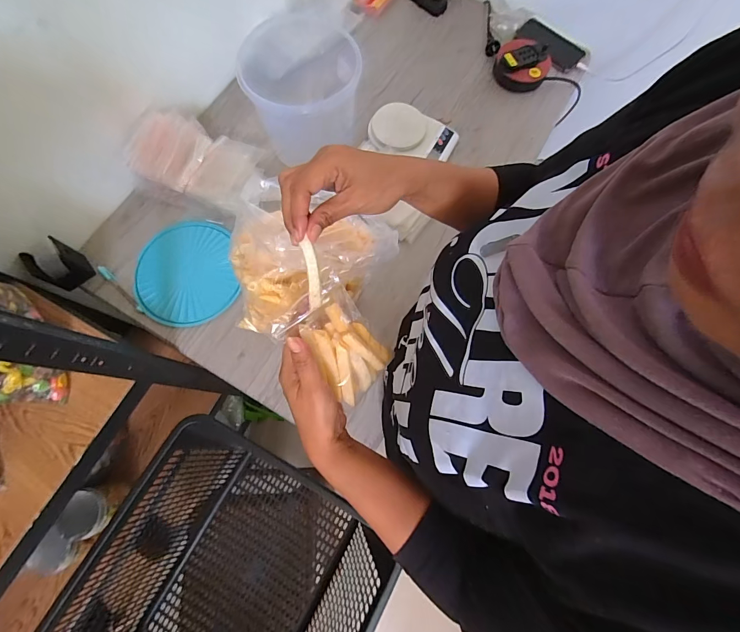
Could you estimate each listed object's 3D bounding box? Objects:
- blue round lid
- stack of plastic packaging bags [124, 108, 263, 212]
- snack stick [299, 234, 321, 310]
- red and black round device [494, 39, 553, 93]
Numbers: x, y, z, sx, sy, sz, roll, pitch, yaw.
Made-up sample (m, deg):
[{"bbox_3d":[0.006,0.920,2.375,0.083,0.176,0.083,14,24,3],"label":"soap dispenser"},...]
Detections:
[{"bbox_3d":[-0.345,-0.079,0.674,0.178,0.012,0.192,0,75,-1],"label":"blue round lid"},{"bbox_3d":[-0.317,-0.294,0.680,0.223,0.035,0.140,19,78,-13],"label":"stack of plastic packaging bags"},{"bbox_3d":[-0.054,-0.039,0.335,0.012,0.011,0.063,-7,104,-3],"label":"snack stick"},{"bbox_3d":[0.340,-0.562,0.803,0.116,0.053,0.117,0,75,-1],"label":"red and black round device"}]

